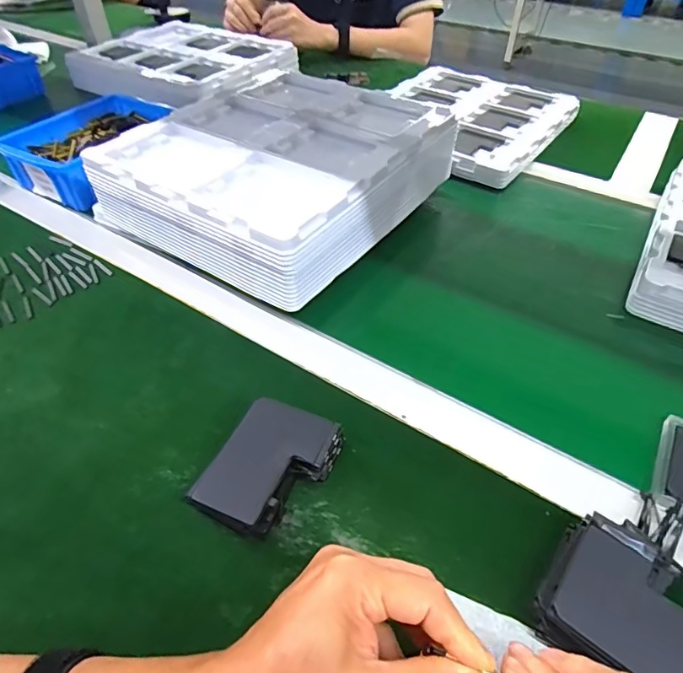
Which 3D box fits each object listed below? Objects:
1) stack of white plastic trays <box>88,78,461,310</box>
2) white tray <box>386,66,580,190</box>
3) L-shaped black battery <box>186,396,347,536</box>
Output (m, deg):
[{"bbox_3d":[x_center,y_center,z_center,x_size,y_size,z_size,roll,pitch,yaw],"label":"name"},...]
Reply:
[{"bbox_3d":[-0.066,-0.192,0.548,0.280,0.097,0.319,28,54,22],"label":"stack of white plastic trays"},{"bbox_3d":[0.198,-0.348,0.754,0.270,0.027,0.338,27,52,23],"label":"white tray"},{"bbox_3d":[-0.048,0.092,0.328,0.069,0.031,0.091,21,51,16],"label":"L-shaped black battery"}]

